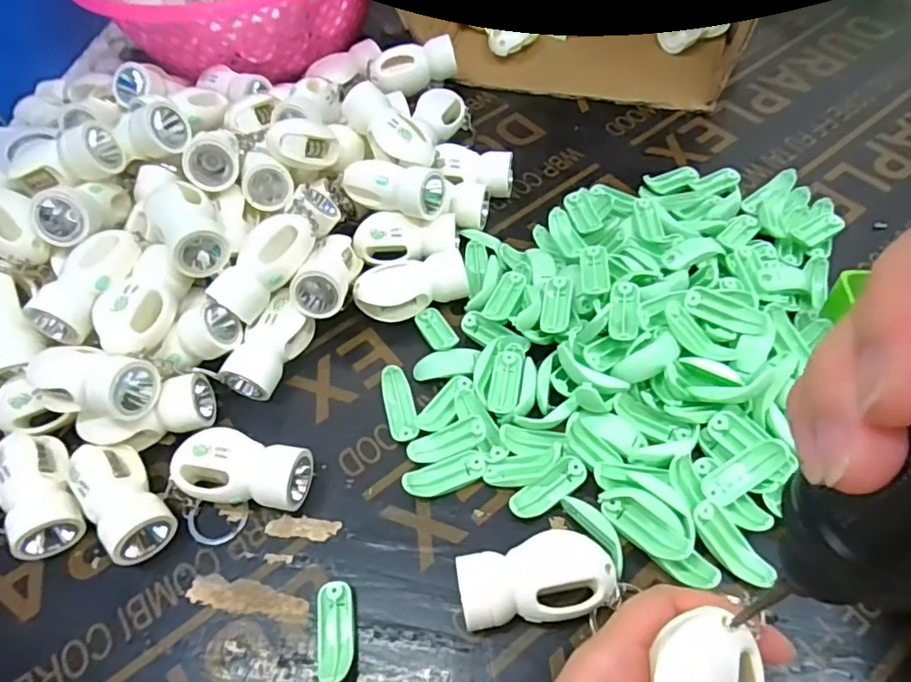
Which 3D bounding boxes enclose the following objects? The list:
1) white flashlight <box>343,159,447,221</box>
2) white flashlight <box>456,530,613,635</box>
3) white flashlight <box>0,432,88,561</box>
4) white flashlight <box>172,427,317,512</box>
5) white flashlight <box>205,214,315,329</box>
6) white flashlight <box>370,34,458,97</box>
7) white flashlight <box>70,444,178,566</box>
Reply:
[{"bbox_3d":[-0.037,-0.094,0.359,0.063,0.030,0.029,19,60,17],"label":"white flashlight"},{"bbox_3d":[0.035,0.104,0.254,0.064,0.029,0.034,-9,56,-1],"label":"white flashlight"},{"bbox_3d":[-0.208,0.074,0.291,0.029,0.027,0.060,-32,59,-16],"label":"white flashlight"},{"bbox_3d":[-0.107,0.064,0.289,0.067,0.024,0.034,12,67,1],"label":"white flashlight"},{"bbox_3d":[-0.106,-0.043,0.324,0.028,0.021,0.063,32,81,24],"label":"white flashlight"},{"bbox_3d":[-0.031,-0.209,0.444,0.064,0.024,0.029,-10,56,-1],"label":"white flashlight"},{"bbox_3d":[-0.164,0.075,0.283,0.029,0.023,0.062,-36,72,-18],"label":"white flashlight"}]

